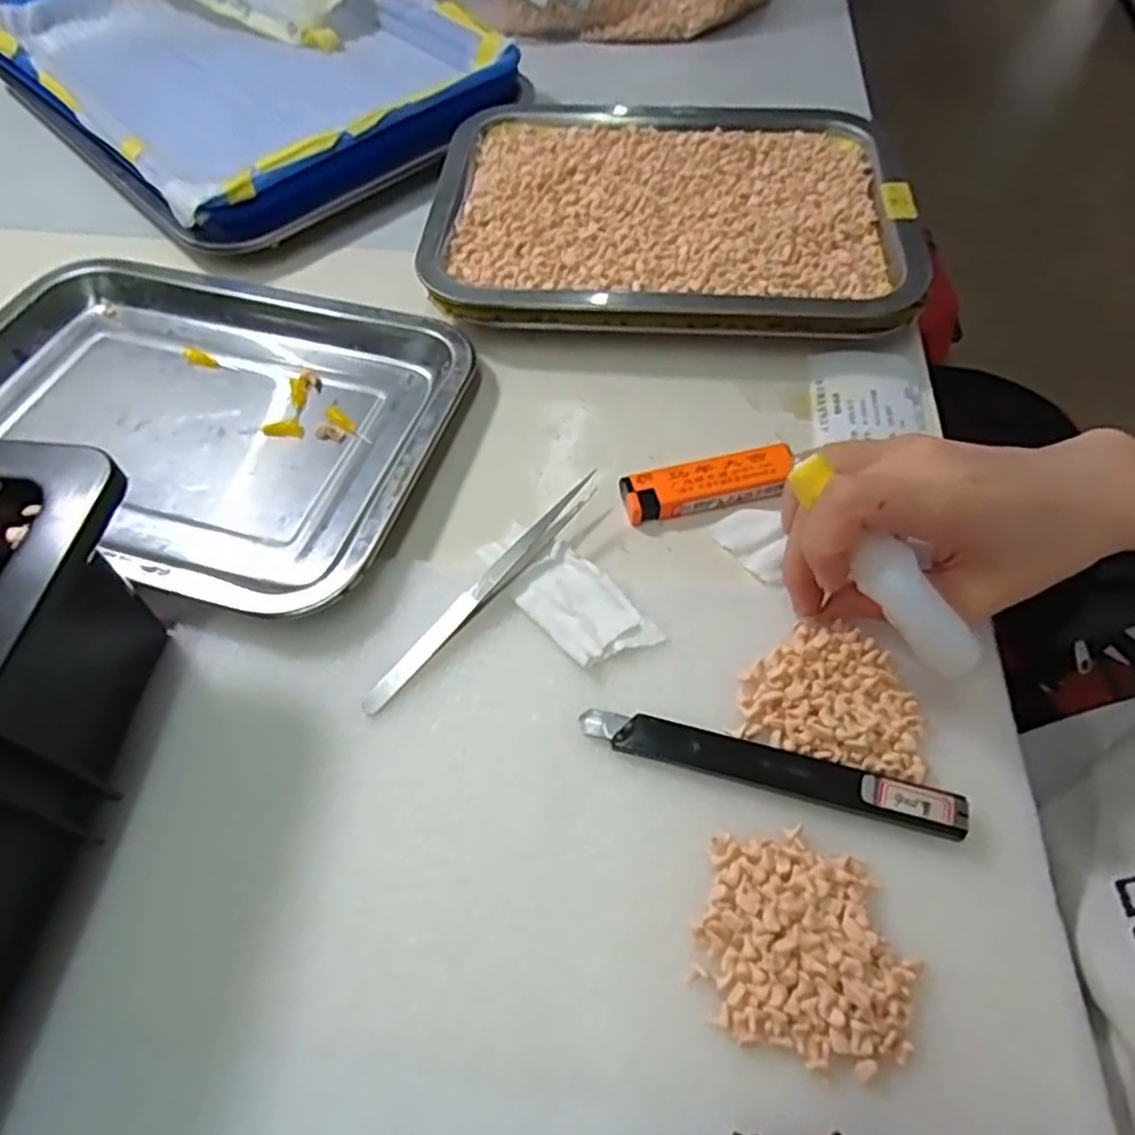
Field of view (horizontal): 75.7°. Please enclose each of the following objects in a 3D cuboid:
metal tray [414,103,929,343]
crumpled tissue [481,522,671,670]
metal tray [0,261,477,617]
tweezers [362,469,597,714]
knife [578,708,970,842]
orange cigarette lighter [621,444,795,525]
[{"bbox_3d":[0.057,-0.206,0.421,0.257,0.027,0.194,4,58,2],"label":"metal tray"},{"bbox_3d":[-0.002,0.010,0.306,0.036,0.006,0.080,-36,65,-20],"label":"crumpled tissue"},{"bbox_3d":[-0.188,-0.075,0.360,0.258,0.025,0.180,15,59,9],"label":"metal tray"},{"bbox_3d":[-0.032,0.007,0.310,0.014,0.004,0.140,34,64,19],"label":"tweezers"},{"bbox_3d":[0.071,0.071,0.263,0.133,0.012,0.017,14,59,8],"label":"knife"},{"bbox_3d":[0.065,-0.038,0.335,0.079,0.015,0.023,-10,59,-6],"label":"orange cigarette lighter"}]

